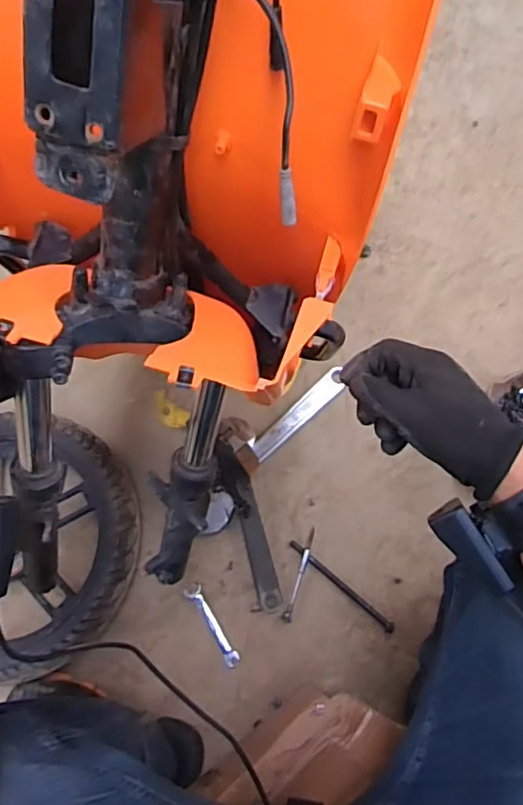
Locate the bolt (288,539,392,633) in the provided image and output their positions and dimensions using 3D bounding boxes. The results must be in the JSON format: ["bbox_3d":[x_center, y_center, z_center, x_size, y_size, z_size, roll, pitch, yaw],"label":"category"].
[{"bbox_3d":[0.119,0.272,0.848,0.189,0.009,0.014,40,78,13],"label":"bolt"}]

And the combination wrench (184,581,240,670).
[{"bbox_3d":[-0.073,0.329,0.847,0.025,0.007,0.134,-33,74,-8],"label":"combination wrench"}]

